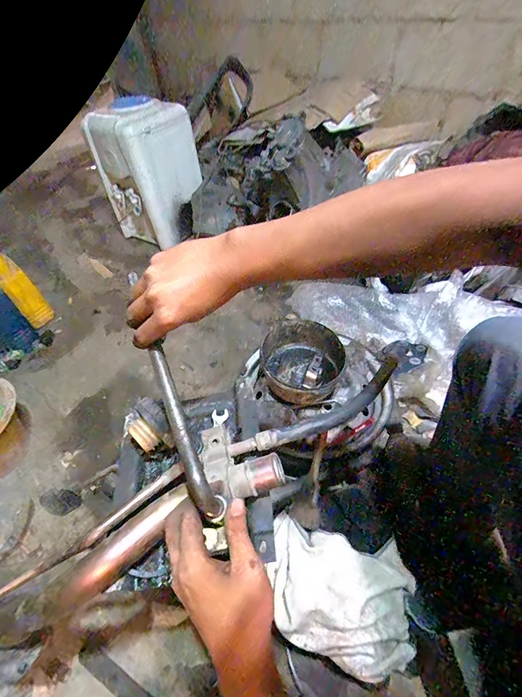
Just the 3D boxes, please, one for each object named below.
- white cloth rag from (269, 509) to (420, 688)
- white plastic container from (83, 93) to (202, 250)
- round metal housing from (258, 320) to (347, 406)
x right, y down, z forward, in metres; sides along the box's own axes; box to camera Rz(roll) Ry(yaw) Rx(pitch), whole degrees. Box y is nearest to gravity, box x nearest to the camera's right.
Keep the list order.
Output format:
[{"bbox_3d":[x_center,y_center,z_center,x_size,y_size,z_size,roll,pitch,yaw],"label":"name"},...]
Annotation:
[{"bbox_3d":[0.126,0.400,0.587,0.254,0.071,0.202,5,48,10],"label":"white cloth rag"},{"bbox_3d":[-0.471,-0.741,1.488,0.315,0.501,0.301,23,53,25],"label":"white plastic container"},{"bbox_3d":[0.093,0.021,0.836,0.199,0.099,0.200,-3,47,3],"label":"round metal housing"}]

